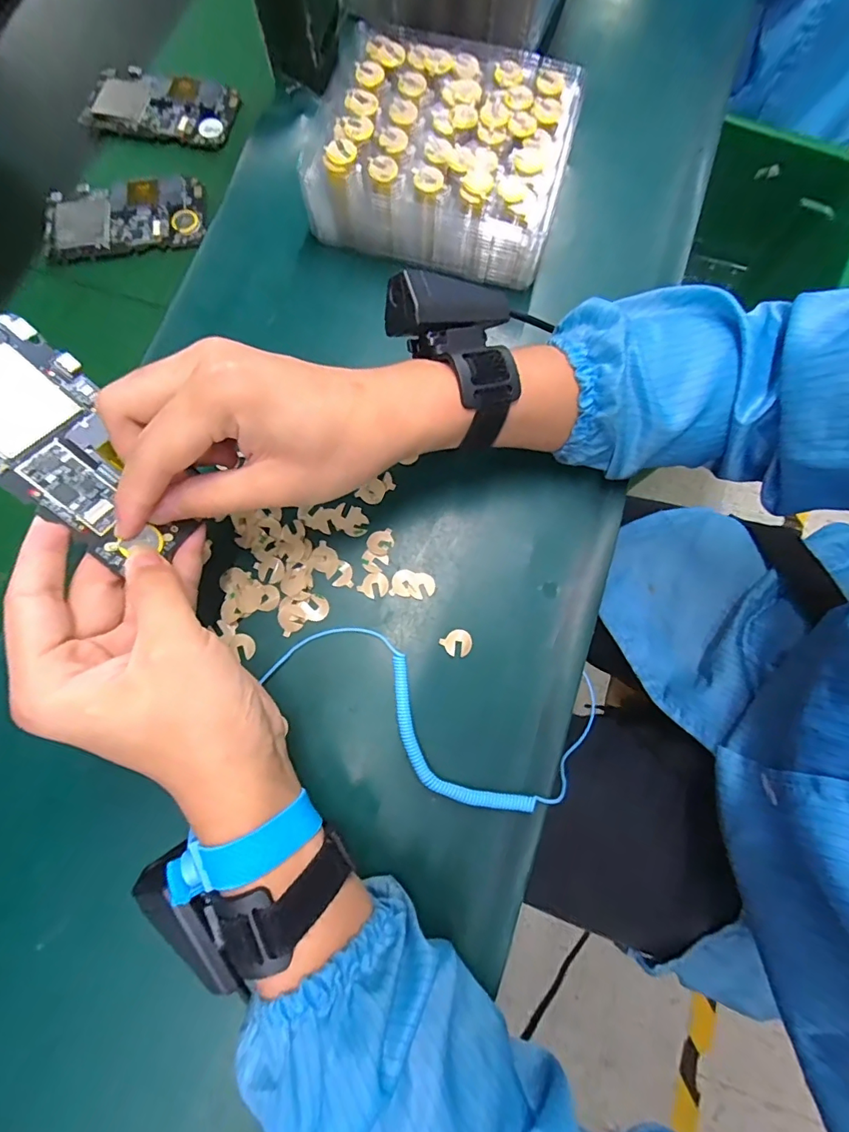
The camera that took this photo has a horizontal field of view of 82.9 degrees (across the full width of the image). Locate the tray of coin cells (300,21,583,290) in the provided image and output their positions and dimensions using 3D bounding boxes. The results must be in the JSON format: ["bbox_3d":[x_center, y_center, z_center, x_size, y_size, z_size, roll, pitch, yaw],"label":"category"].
[{"bbox_3d":[0.006,-0.299,0.358,0.188,0.070,0.143,15,77,2],"label":"tray of coin cells"}]

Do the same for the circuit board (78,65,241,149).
[{"bbox_3d":[-0.223,-0.389,0.402,0.122,0.008,0.063,11,80,7],"label":"circuit board"}]

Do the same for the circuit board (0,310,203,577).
[{"bbox_3d":[-0.170,-0.057,0.234,0.125,0.005,0.065,44,62,-20],"label":"circuit board"}]

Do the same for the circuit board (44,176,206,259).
[{"bbox_3d":[-0.237,-0.276,0.378,0.122,0.013,0.063,-6,77,-2],"label":"circuit board"}]

